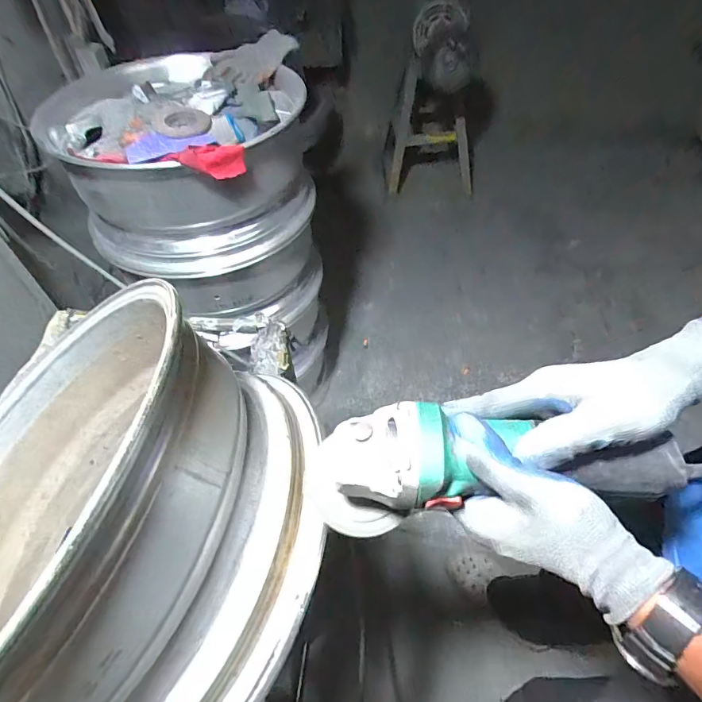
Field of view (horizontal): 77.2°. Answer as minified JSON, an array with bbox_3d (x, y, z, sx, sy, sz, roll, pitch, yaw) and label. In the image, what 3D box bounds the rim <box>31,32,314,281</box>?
[{"bbox_3d":[-0.327,-0.394,0.901,0.475,0.260,0.424,-1,51,1],"label":"rim"}]

